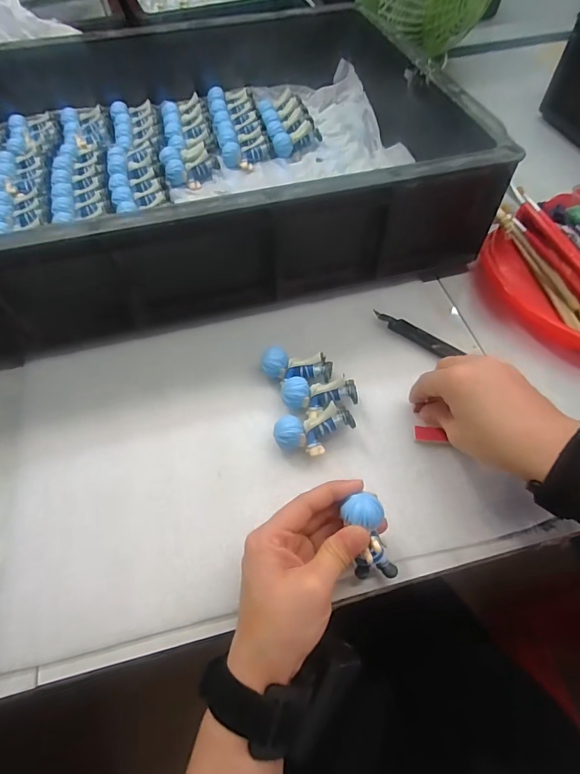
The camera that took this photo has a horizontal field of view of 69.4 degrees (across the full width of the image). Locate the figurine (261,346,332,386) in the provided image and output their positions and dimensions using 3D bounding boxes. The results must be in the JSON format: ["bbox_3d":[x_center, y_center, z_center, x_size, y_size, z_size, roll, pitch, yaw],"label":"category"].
[{"bbox_3d":[0.006,-0.016,0.372,0.060,0.026,0.025,11,60,8],"label":"figurine"}]

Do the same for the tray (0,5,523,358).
[{"bbox_3d":[-0.128,-0.263,0.465,0.566,0.122,0.397,-14,60,-6],"label":"tray"}]

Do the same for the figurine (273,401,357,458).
[{"bbox_3d":[0.020,0.038,0.340,0.062,0.026,0.031,-14,60,-7],"label":"figurine"}]

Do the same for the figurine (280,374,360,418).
[{"bbox_3d":[0.025,0.010,0.357,0.062,0.025,0.029,-2,59,1],"label":"figurine"}]

